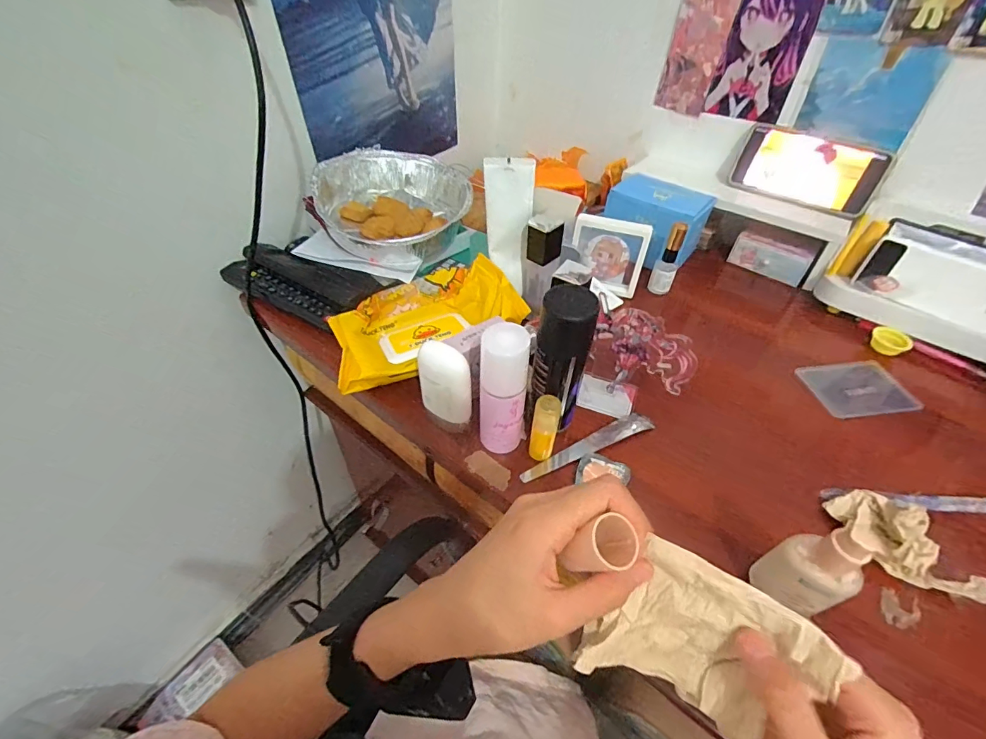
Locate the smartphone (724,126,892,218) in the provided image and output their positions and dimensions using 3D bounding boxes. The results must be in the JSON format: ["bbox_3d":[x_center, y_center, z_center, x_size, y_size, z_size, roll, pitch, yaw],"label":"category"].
[{"bbox_3d":[0.408,-0.261,0.579,0.166,0.081,0.015,31,27,26],"label":"smartphone"}]

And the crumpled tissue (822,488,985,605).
[{"bbox_3d":[0.312,0.132,0.334,0.038,0.038,0.096,-19,50,-20],"label":"crumpled tissue"}]

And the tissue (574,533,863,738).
[{"bbox_3d":[0.096,0.134,0.208,0.107,0.075,0.038,23,19,29],"label":"tissue"}]

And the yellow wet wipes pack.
[{"bbox_3d":[-0.071,-0.055,0.474,0.191,0.045,0.118,-13,48,-15],"label":"yellow wet wipes pack"}]

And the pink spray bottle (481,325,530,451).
[{"bbox_3d":[0.009,0.019,0.363,0.035,0.122,0.036,5,46,2],"label":"pink spray bottle"}]

